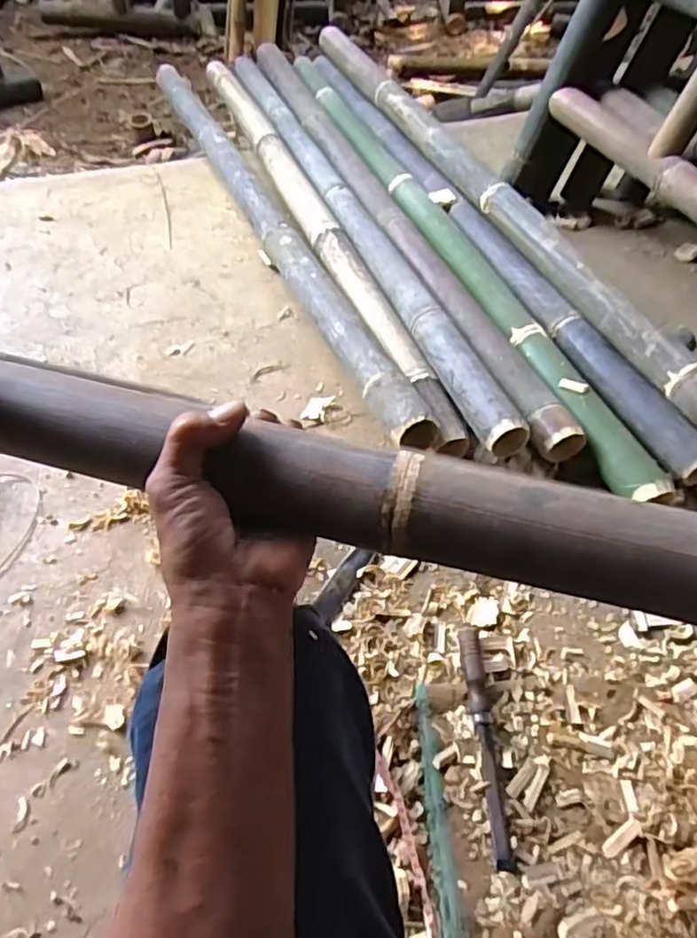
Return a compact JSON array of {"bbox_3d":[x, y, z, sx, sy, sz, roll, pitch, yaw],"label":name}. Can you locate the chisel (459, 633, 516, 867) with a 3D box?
[{"bbox_3d":[0.151,0.297,0.707,0.027,0.026,0.249,-1,51,-2],"label":"chisel"}]

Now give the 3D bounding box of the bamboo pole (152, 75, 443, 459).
[{"bbox_3d":[-0.201,-0.550,1.292,0.071,0.080,1.450,-19,54,-16],"label":"bamboo pole"}]

